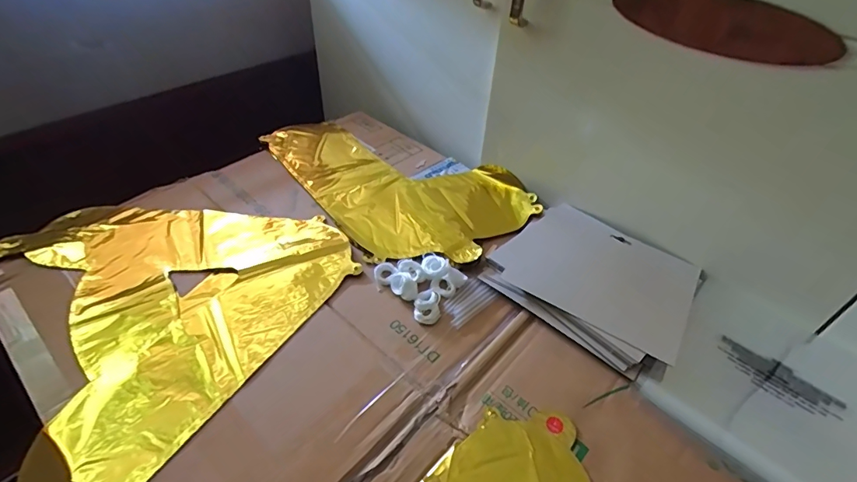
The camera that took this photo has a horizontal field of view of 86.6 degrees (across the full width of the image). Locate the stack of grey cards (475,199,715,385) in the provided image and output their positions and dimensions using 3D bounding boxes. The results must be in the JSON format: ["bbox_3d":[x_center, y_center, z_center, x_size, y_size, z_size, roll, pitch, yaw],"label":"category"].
[{"bbox_3d":[0.193,0.044,0.528,0.208,0.019,0.176,33,51,26],"label":"stack of grey cards"}]

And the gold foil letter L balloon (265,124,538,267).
[{"bbox_3d":[-0.060,-0.095,0.663,0.392,0.022,0.248,34,51,27],"label":"gold foil letter L balloon"}]

